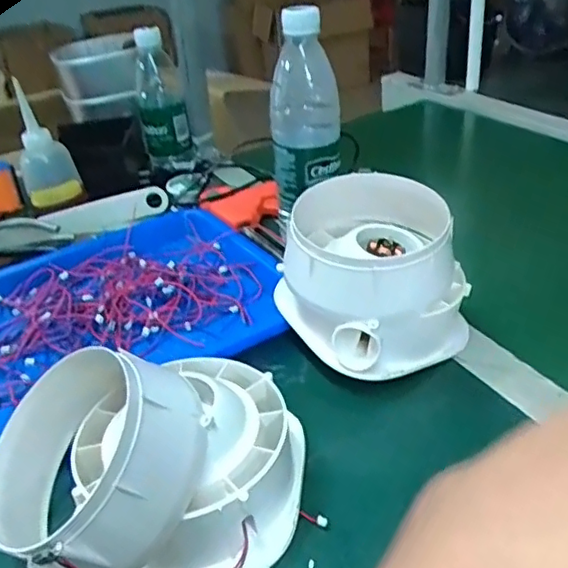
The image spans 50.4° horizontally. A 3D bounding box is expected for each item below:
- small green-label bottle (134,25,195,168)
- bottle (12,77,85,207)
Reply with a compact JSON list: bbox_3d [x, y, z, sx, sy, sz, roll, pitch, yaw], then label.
[{"bbox_3d":[-0.164,-0.240,0.807,0.062,0.180,0.054,-10,33,-5],"label":"small green-label bottle"},{"bbox_3d":[-0.269,-0.147,0.675,0.058,0.152,0.046,-20,35,-19],"label":"bottle"}]

